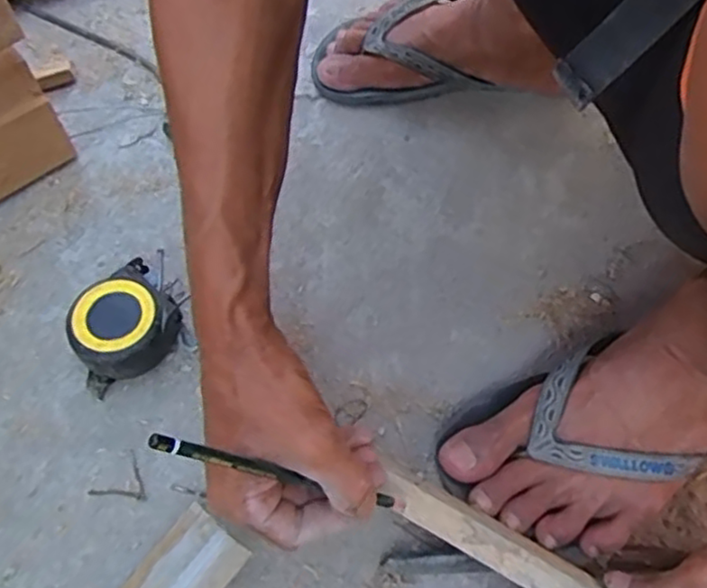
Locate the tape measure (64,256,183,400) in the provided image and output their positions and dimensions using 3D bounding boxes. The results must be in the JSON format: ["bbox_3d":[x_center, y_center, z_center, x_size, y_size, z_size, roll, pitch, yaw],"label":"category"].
[{"bbox_3d":[-0.168,0.026,0.493,0.070,0.046,0.088,40,69,19],"label":"tape measure"}]

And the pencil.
[{"bbox_3d":[-0.034,0.099,0.364,0.163,0.008,0.008,25,59,-32],"label":"pencil"}]

